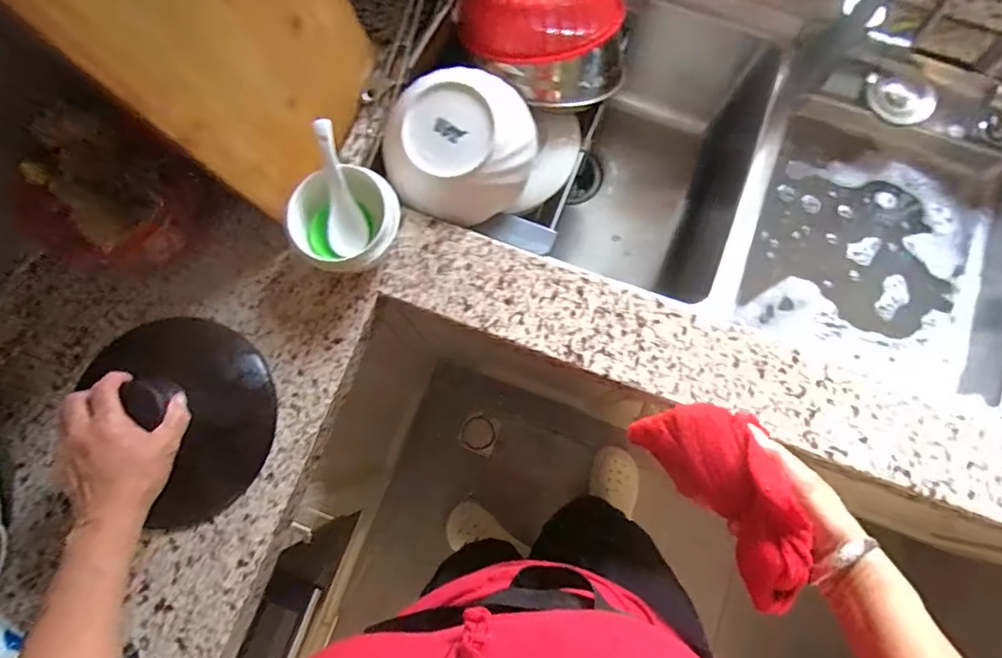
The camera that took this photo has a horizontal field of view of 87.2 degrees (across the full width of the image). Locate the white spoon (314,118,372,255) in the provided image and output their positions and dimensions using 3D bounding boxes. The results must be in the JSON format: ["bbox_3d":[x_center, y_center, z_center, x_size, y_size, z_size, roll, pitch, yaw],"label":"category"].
[{"bbox_3d":[-0.170,-0.145,0.553,0.037,0.019,0.138,-8,112,-1],"label":"white spoon"}]

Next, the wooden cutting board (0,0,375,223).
[{"bbox_3d":[-0.230,-0.268,0.464,0.025,0.320,0.242,17,76,19],"label":"wooden cutting board"}]

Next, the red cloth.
[{"bbox_3d":[0.195,0.132,0.430,0.079,0.104,0.158,-29,79,-6],"label":"red cloth"}]

